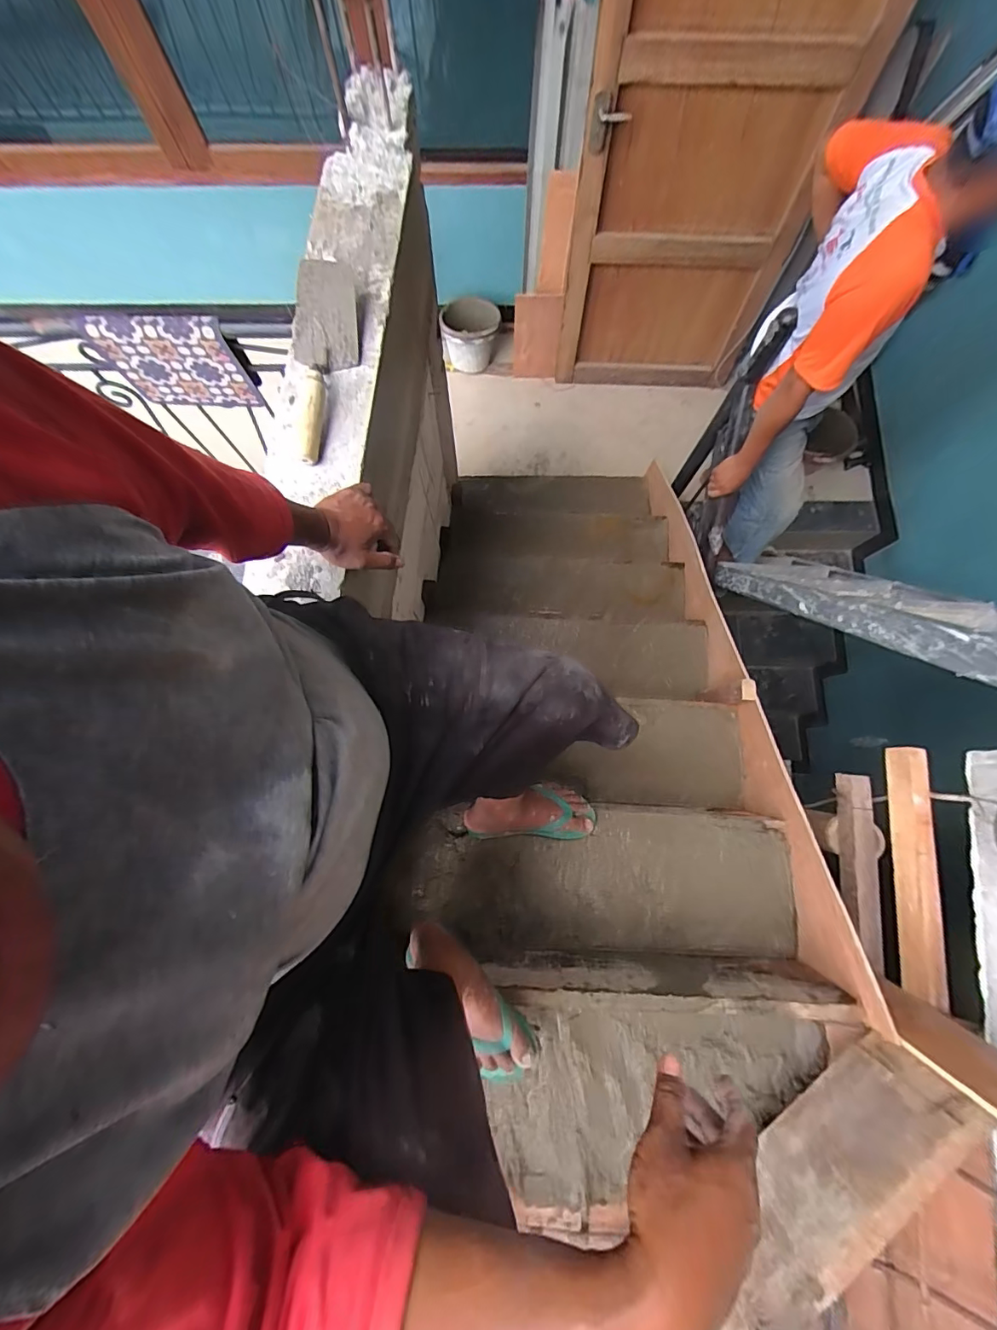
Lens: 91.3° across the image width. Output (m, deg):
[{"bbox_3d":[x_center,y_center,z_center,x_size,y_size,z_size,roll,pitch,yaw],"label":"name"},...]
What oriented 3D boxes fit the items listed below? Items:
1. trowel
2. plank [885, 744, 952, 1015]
[{"bbox_3d":[-0.261,-0.436,0.706,0.100,0.060,0.289,2,79,1],"label":"trowel"},{"bbox_3d":[0.762,0.374,0.887,0.027,0.079,0.431,4,84,-19],"label":"plank"}]

